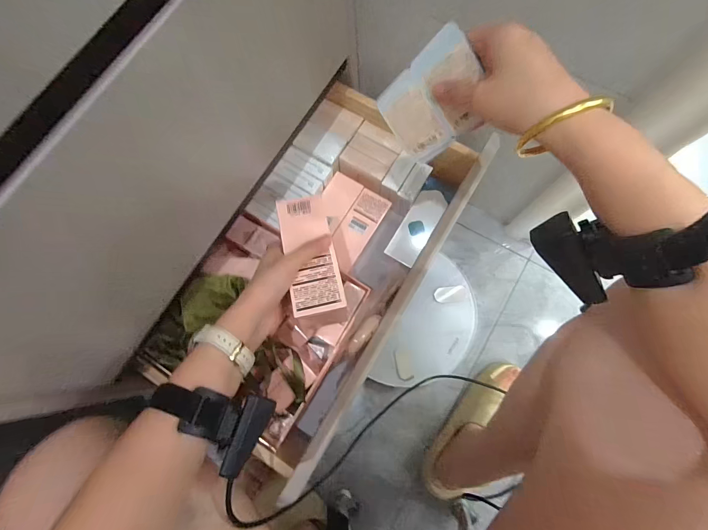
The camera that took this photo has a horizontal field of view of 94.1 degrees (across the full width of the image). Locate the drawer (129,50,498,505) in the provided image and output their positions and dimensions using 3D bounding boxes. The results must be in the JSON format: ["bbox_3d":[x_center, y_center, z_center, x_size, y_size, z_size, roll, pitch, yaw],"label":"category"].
[{"bbox_3d":[-0.056,-0.012,0.507,0.287,0.155,0.505,31,79,11],"label":"drawer"}]

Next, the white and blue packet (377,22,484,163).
[{"bbox_3d":[0.072,-0.148,0.300,0.079,0.094,0.007,53,47,-11],"label":"white and blue packet"}]

